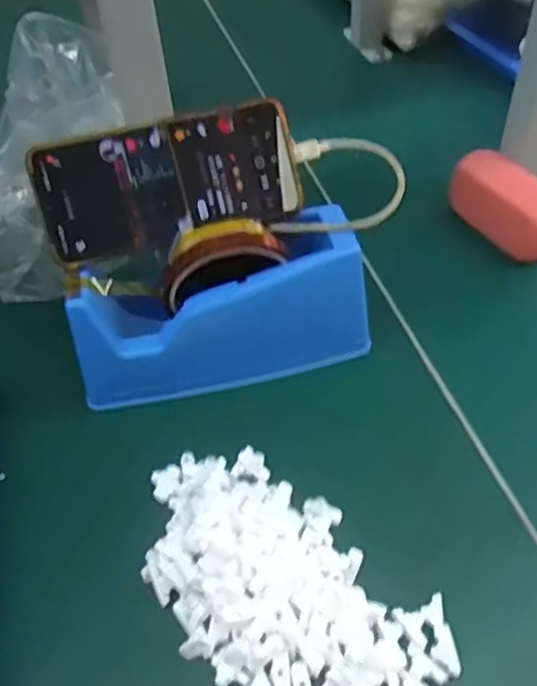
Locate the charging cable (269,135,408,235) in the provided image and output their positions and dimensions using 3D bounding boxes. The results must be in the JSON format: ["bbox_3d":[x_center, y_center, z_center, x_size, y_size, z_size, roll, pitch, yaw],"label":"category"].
[{"bbox_3d":[0.044,-0.105,0.435,0.088,0.037,0.060,-5,49,0],"label":"charging cable"}]

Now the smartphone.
[{"bbox_3d":[-0.062,-0.102,0.426,0.163,0.080,0.016,-16,7,-8],"label":"smartphone"}]

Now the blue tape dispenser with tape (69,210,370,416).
[{"bbox_3d":[-0.033,-0.025,0.452,0.198,0.085,0.066,-11,49,-5],"label":"blue tape dispenser with tape"}]

